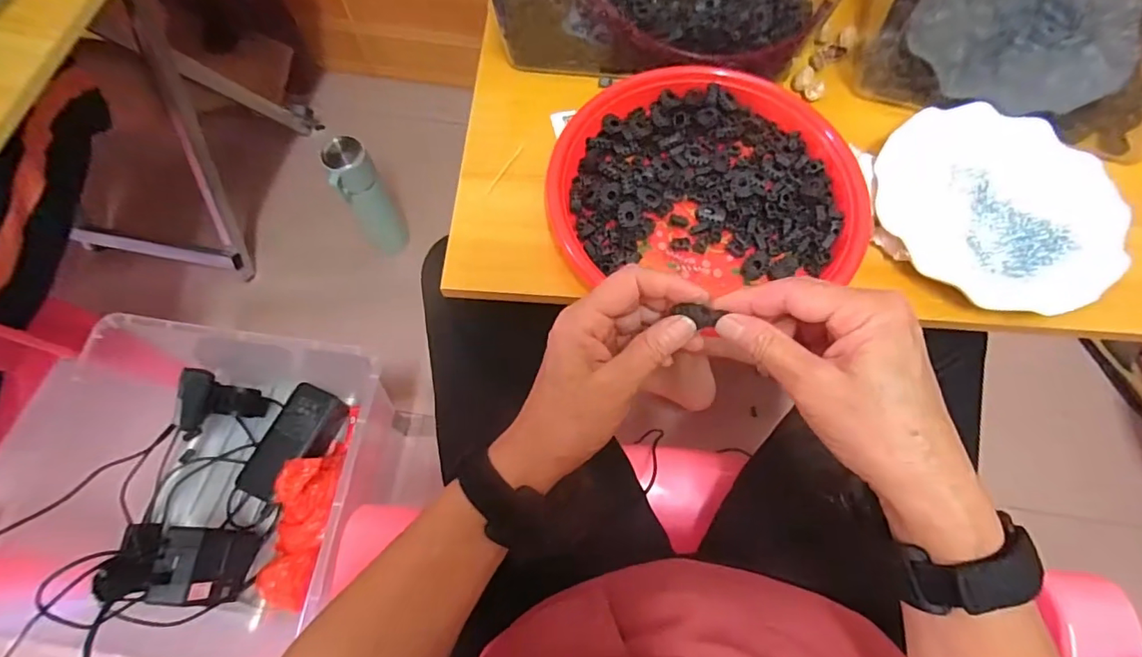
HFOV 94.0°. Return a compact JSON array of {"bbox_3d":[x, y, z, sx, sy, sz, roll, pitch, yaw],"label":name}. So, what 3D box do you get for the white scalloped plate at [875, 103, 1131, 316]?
[{"bbox_3d":[0.333,-0.096,0.419,0.179,0.022,0.174,0,69,-1],"label":"white scalloped plate"}]

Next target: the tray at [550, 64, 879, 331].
[{"bbox_3d":[0.108,-0.116,0.425,0.237,0.024,0.215,20,70,7],"label":"tray"}]

